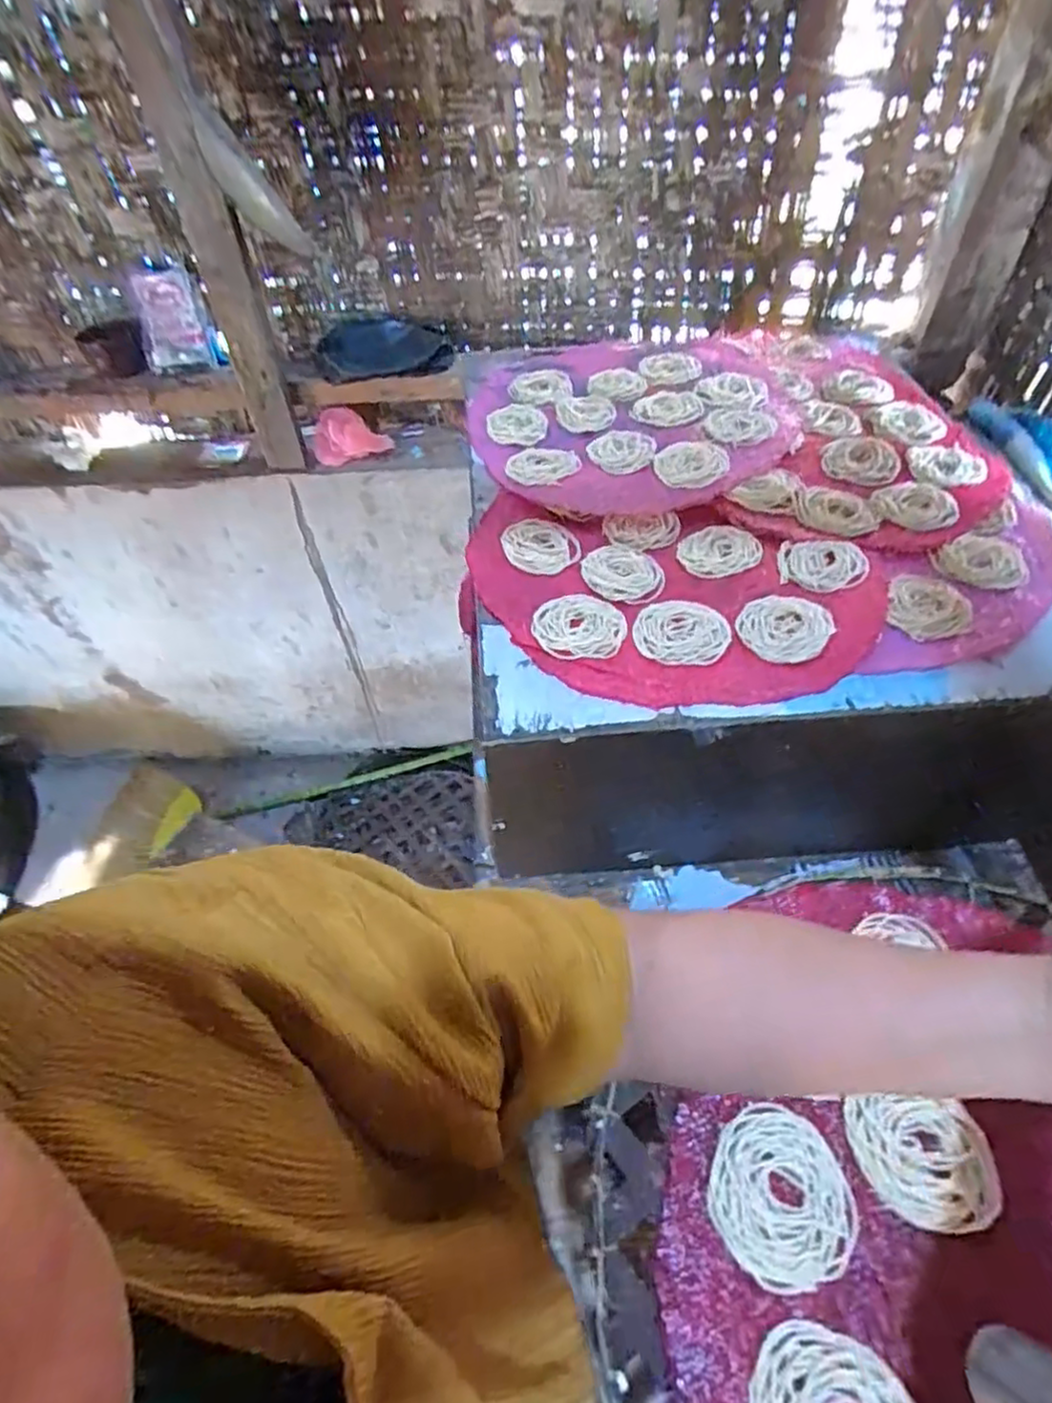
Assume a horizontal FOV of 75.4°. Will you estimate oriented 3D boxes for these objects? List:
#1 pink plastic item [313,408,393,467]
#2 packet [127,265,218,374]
[{"bbox_3d":[-0.284,-0.433,1.102,0.126,0.058,0.066,-11,51,-7],"label":"pink plastic item"},{"bbox_3d":[-0.525,-0.556,1.001,0.097,0.133,0.030,0,51,2],"label":"packet"}]

